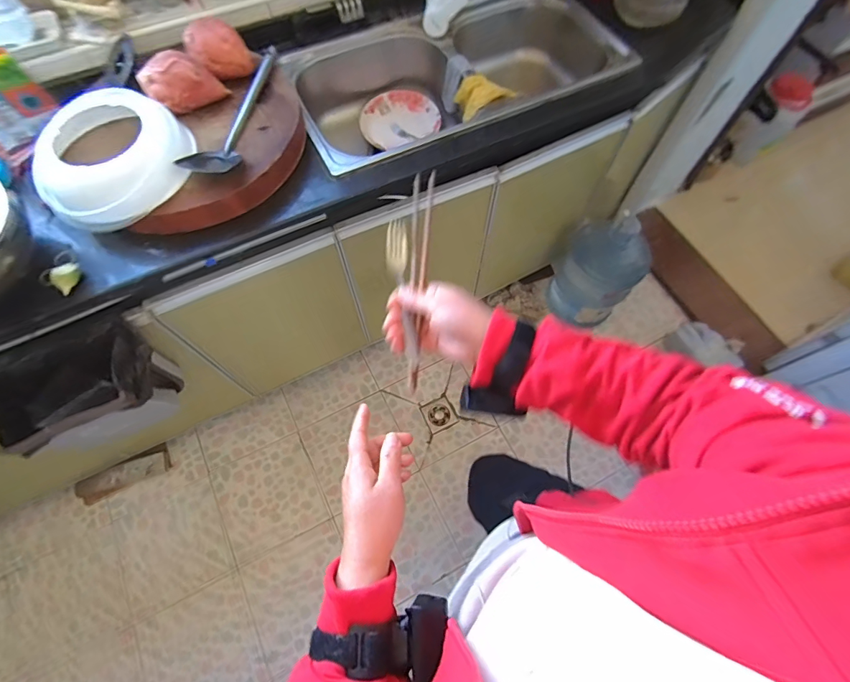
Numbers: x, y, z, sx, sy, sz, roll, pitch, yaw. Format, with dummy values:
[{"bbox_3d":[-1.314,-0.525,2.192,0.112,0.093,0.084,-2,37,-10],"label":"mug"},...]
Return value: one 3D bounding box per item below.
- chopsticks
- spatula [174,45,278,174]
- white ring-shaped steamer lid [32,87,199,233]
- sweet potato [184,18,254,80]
[{"bbox_3d":[-0.007,-0.069,0.471,0.024,0.020,0.245,4,82,-2],"label":"chopsticks"},{"bbox_3d":[-0.318,-0.407,0.745,0.066,0.038,0.310,18,68,7],"label":"spatula"},{"bbox_3d":[-0.517,-0.301,0.690,0.233,0.082,0.228,0,66,-1],"label":"white ring-shaped steamer lid"},{"bbox_3d":[-0.375,-0.530,0.764,0.101,0.061,0.082,-22,69,-10],"label":"sweet potato"}]

